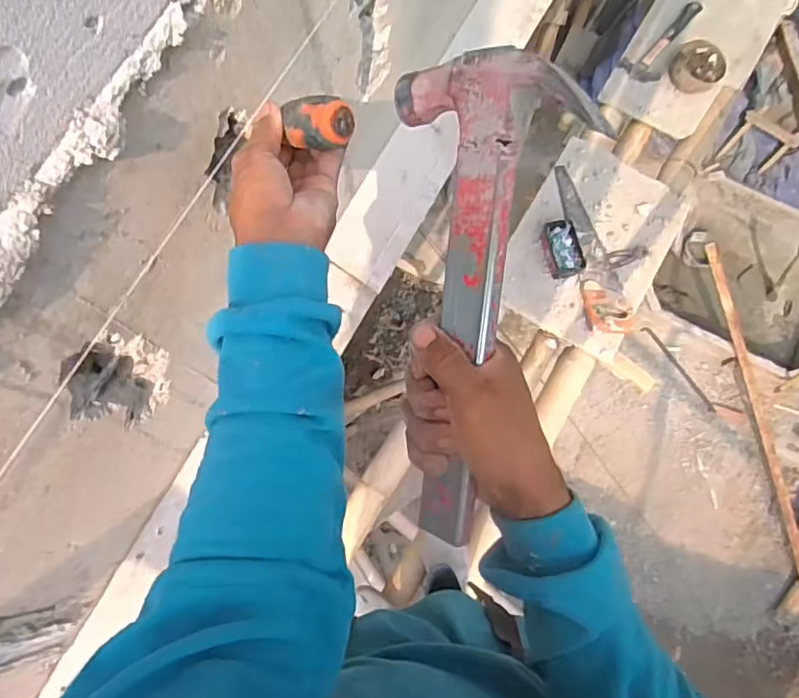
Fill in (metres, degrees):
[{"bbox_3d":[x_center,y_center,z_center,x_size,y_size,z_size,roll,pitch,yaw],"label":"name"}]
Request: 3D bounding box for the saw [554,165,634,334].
[{"bbox_3d":[0.505,-0.269,1.525,0.106,0.032,0.485,-9,75,-2],"label":"saw"}]

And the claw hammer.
[{"bbox_3d":[0.045,-0.021,0.342,0.106,0.028,0.274,12,104,38],"label":"claw hammer"}]

